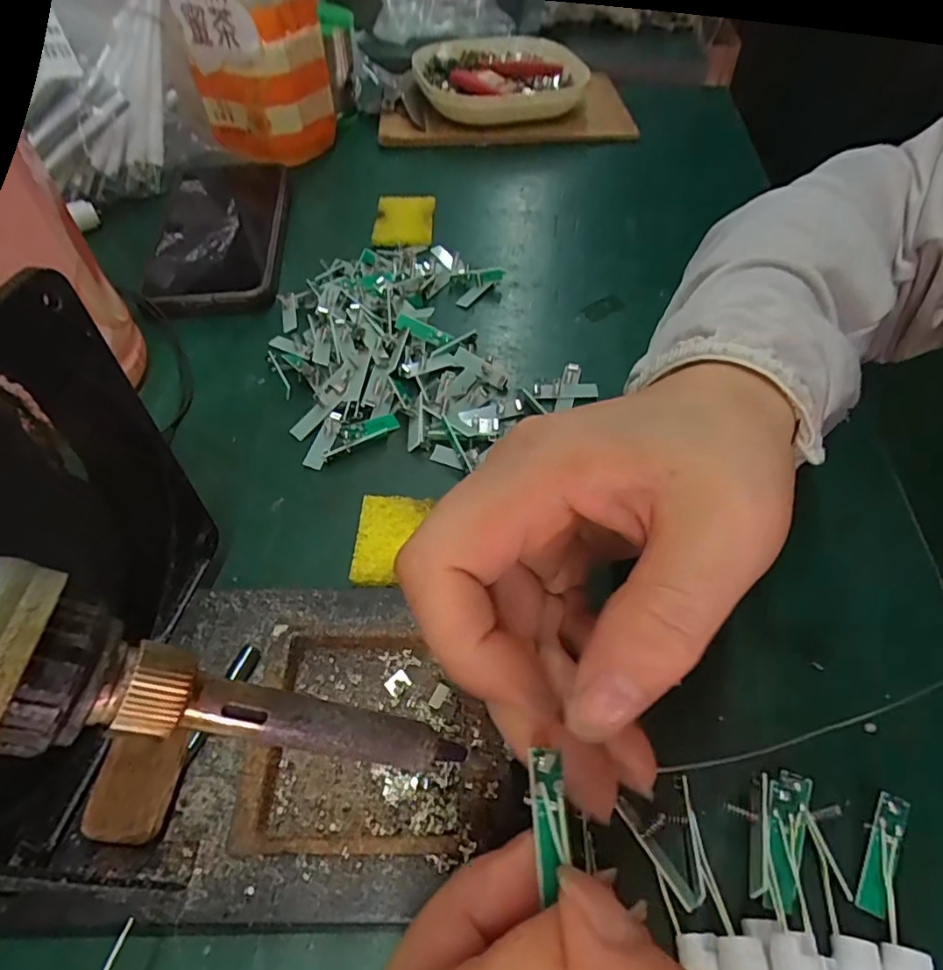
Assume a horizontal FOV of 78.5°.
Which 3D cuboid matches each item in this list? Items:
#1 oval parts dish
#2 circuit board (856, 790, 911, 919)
[{"bbox_3d":[0.020,-0.350,0.497,0.138,0.041,0.147,-17,55,-15],"label":"oval parts dish"},{"bbox_3d":[0.119,0.106,0.167,0.008,0.004,0.032,23,75,15],"label":"circuit board"}]

